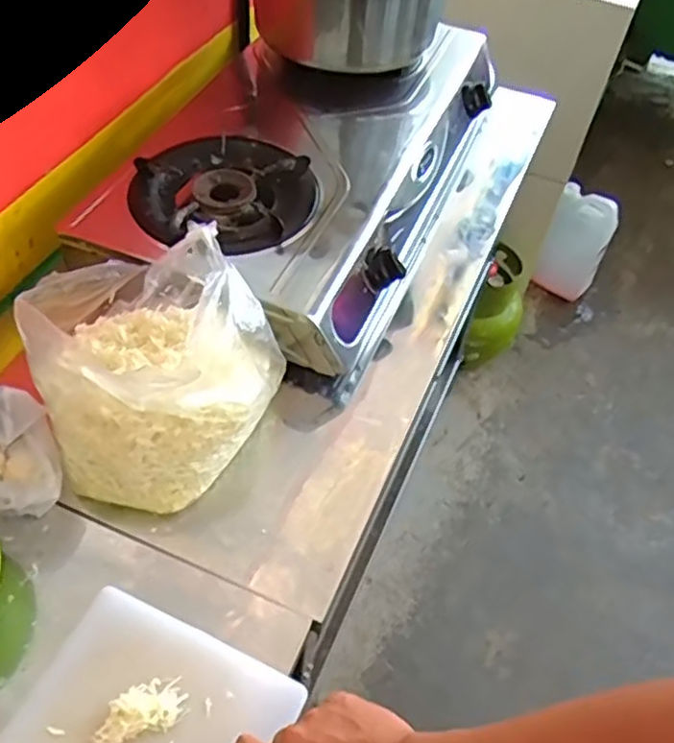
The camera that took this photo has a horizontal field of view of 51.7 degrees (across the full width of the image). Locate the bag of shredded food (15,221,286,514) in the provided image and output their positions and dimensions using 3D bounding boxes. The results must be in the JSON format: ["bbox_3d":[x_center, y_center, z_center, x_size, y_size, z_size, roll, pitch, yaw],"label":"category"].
[{"bbox_3d":[-0.175,-0.006,0.673,0.216,0.160,0.187,-35,62,-28],"label":"bag of shredded food"}]

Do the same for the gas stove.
[{"bbox_3d":[-0.049,-0.301,0.963,0.393,0.124,0.623,20,52,11],"label":"gas stove"}]

